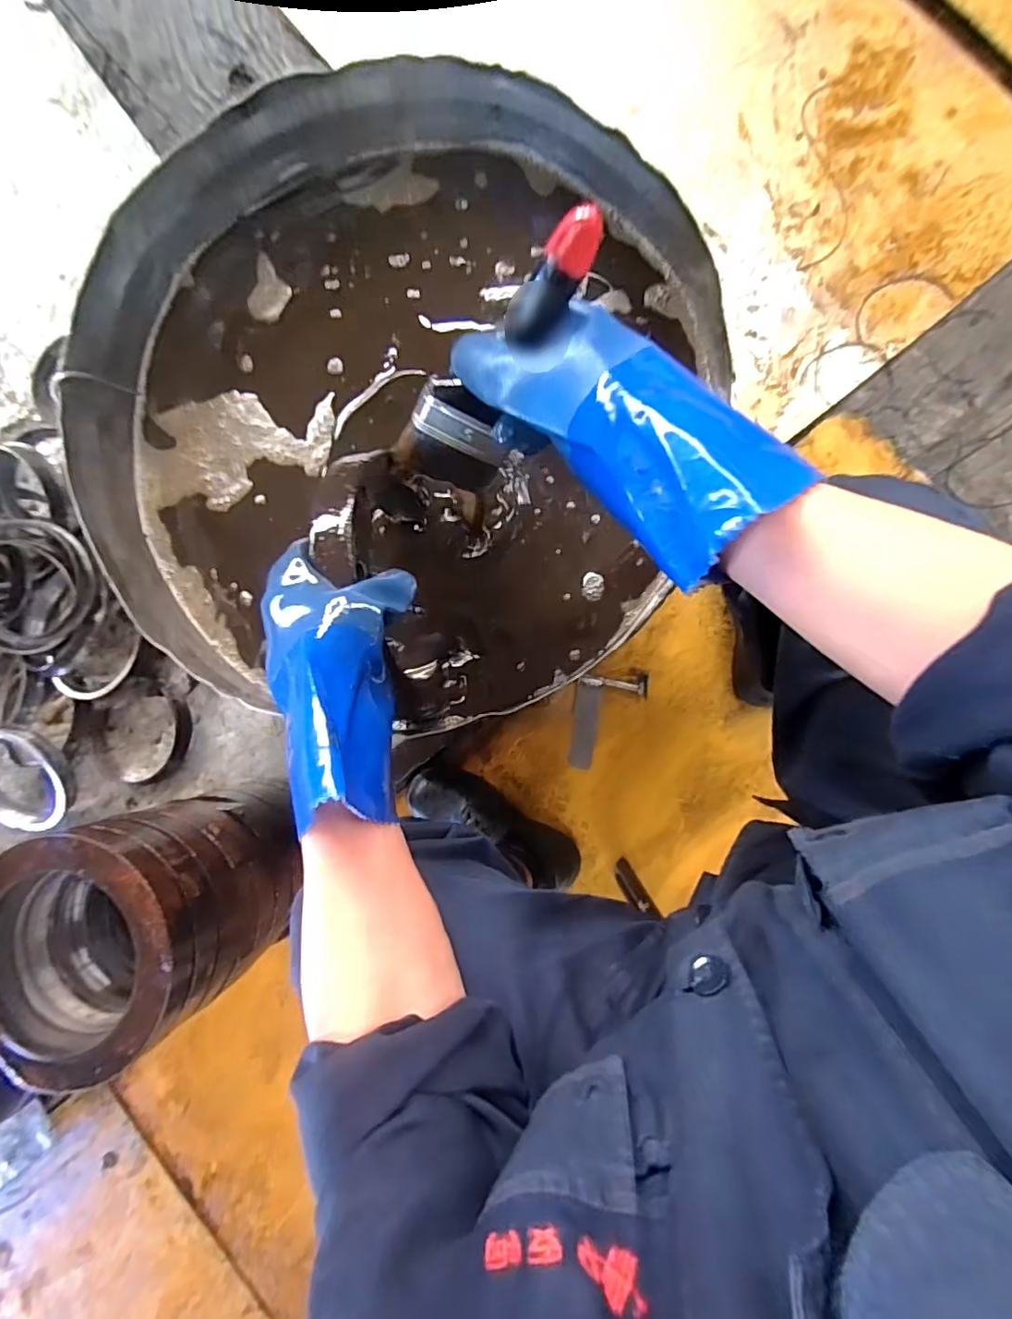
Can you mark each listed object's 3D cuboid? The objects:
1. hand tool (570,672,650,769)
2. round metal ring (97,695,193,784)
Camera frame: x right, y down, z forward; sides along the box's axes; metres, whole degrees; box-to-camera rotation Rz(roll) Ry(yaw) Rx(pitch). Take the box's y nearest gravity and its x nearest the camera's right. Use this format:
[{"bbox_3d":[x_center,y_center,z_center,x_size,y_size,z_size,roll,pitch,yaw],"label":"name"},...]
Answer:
[{"bbox_3d":[0.148,0.090,0.821,0.100,0.012,0.144,7,89,9],"label":"hand tool"},{"bbox_3d":[-0.575,0.127,0.902,0.153,0.026,0.136,7,89,9],"label":"round metal ring"}]

